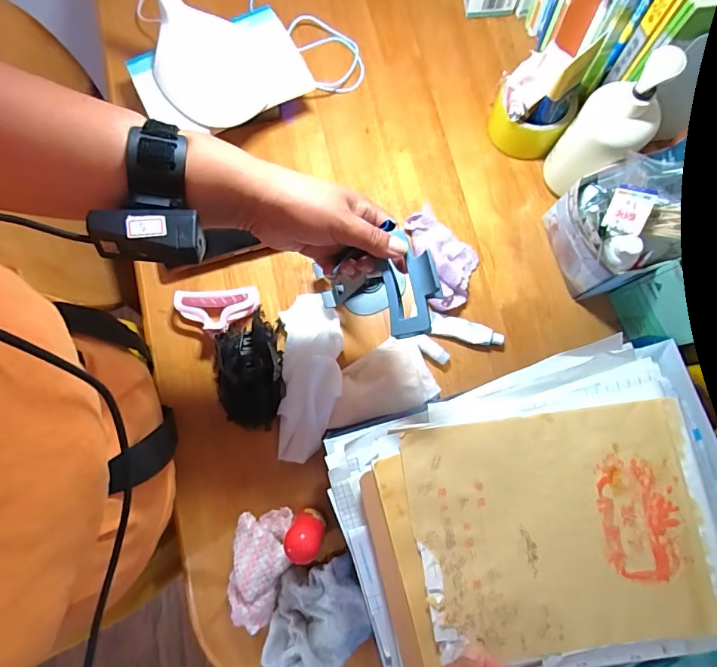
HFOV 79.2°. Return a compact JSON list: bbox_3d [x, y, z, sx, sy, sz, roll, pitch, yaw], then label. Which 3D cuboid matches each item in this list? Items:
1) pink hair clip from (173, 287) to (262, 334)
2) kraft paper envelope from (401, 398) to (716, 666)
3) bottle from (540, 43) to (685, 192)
[{"bbox_3d":[-0.163,-0.025,0.508,0.093,0.029,0.048,-6,79,-1],"label":"pink hair clip"},{"bbox_3d":[0.163,0.164,0.362,0.224,0.036,0.185,-8,79,-1],"label":"kraft paper envelope"},{"bbox_3d":[0.251,-0.200,0.453,0.068,0.189,0.054,42,82,8],"label":"bottle"}]

